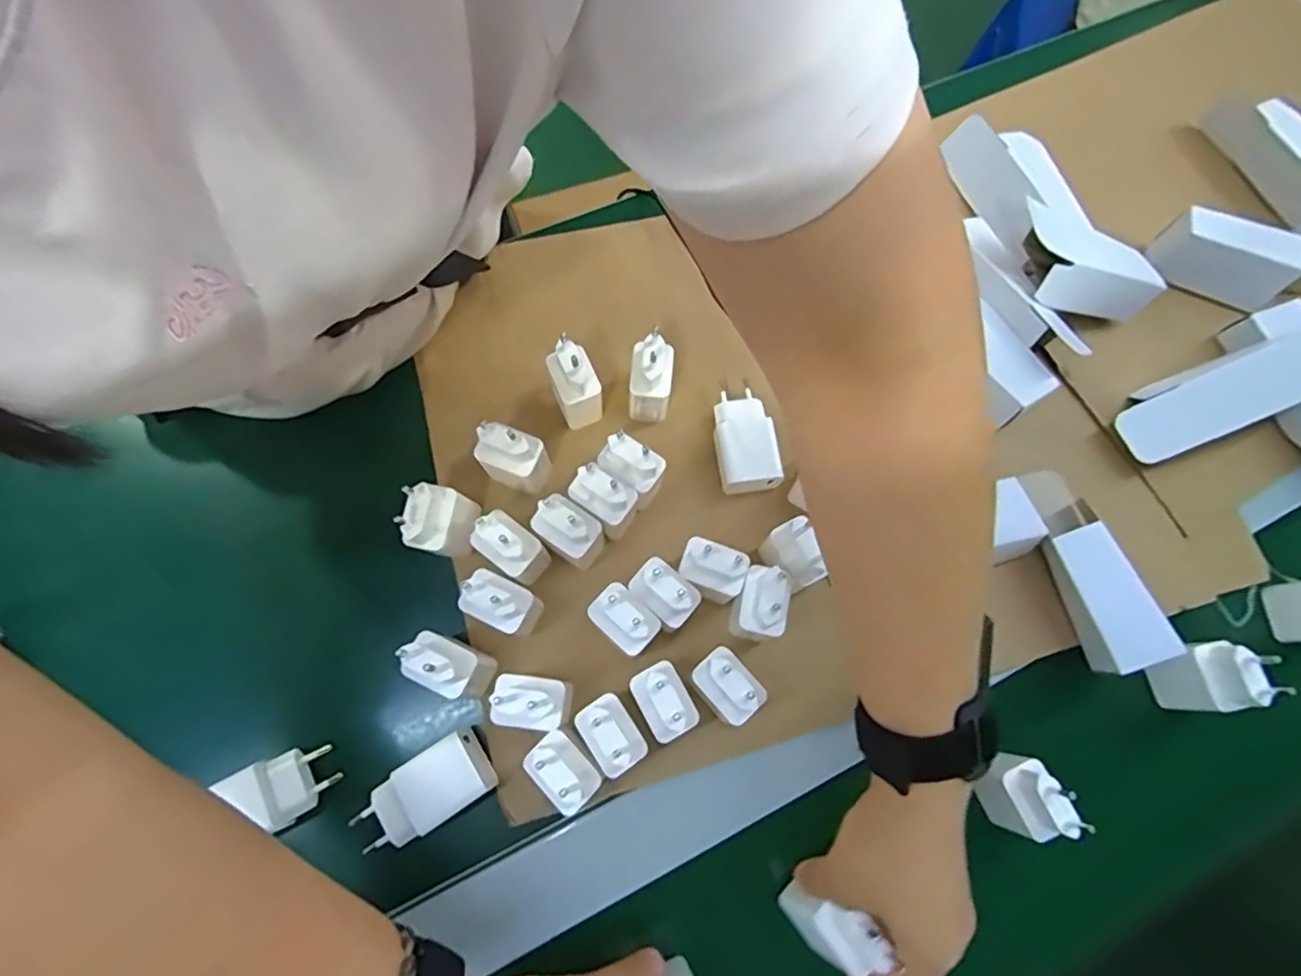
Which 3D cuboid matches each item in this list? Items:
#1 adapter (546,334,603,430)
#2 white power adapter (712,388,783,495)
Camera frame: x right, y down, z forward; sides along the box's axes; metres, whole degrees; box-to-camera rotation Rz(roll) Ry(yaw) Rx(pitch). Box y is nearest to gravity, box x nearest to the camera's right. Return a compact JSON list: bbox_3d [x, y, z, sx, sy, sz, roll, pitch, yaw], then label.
[{"bbox_3d":[-0.051,-0.072,0.412,0.026,0.070,0.039,-23,75,-8],"label":"adapter"},{"bbox_3d":[0.065,-0.034,0.431,0.040,0.028,0.071,-7,73,-4],"label":"white power adapter"}]

